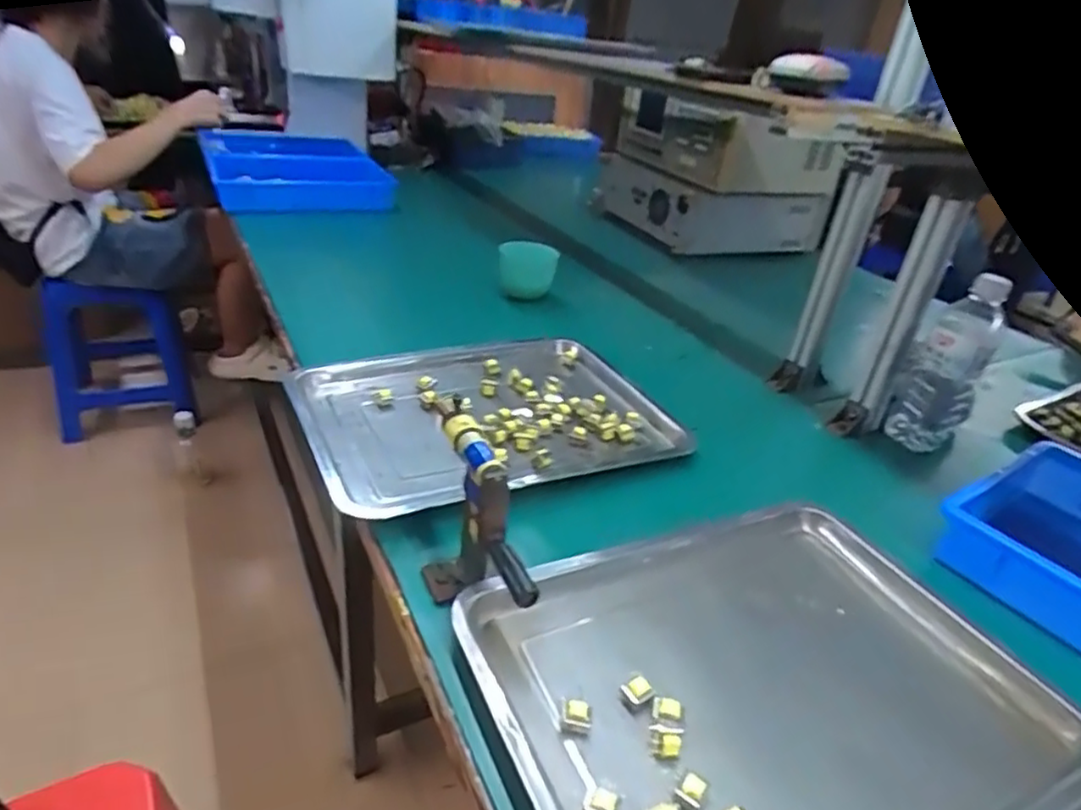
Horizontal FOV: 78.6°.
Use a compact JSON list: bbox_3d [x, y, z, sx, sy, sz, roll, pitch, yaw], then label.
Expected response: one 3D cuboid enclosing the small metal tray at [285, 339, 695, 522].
[{"bbox_3d":[-0.057,0.008,0.740,0.390,0.026,0.290,-9,35,-26],"label":"small metal tray"}]

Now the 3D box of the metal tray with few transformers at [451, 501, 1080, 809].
[{"bbox_3d":[0.164,0.203,0.471,0.389,0.037,0.289,-9,33,-26],"label":"metal tray with few transformers"}]

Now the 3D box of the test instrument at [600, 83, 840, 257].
[{"bbox_3d":[0.363,-0.506,1.437,0.339,0.273,0.425,-6,33,-22],"label":"test instrument"}]

